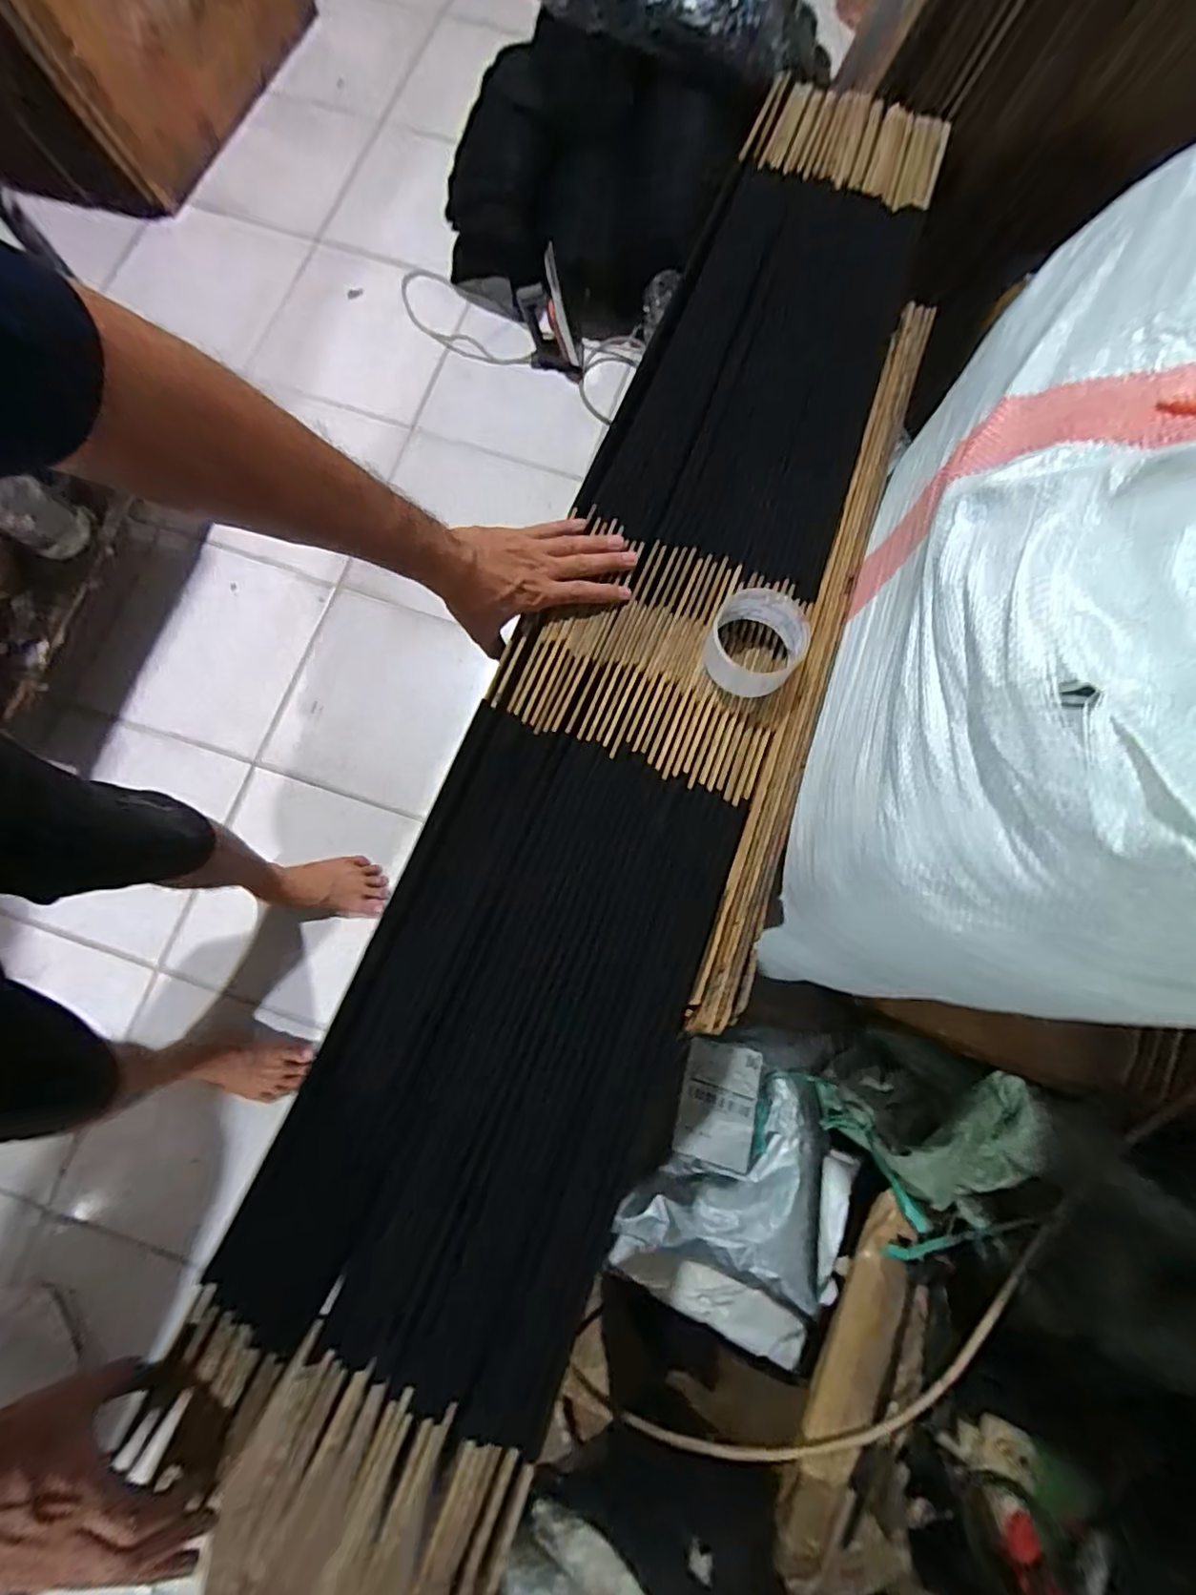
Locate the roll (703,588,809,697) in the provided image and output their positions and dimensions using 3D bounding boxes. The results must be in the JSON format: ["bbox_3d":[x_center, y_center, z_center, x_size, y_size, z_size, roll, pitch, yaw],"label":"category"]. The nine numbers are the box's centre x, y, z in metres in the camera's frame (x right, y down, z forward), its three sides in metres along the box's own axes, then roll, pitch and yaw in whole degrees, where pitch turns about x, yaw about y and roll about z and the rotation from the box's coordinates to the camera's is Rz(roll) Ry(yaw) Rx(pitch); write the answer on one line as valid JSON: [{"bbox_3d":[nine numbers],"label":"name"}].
[{"bbox_3d":[0.139,-0.136,0.517,0.082,0.043,0.083,0,79,0],"label":"roll"}]

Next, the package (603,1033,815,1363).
[{"bbox_3d":[0.168,0.515,0.753,0.257,0.104,0.375,9,79,1],"label":"package"}]

